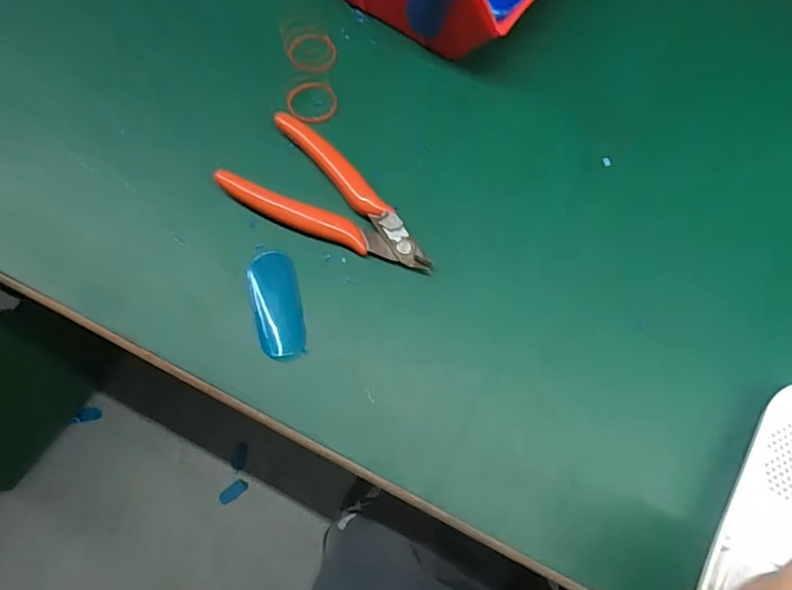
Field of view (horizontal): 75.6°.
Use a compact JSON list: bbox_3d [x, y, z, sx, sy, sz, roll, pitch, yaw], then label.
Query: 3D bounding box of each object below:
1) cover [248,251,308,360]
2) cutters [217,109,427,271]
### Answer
[{"bbox_3d":[-0.061,0.005,0.264,0.024,0.005,0.057,-15,71,-4],"label":"cover"},{"bbox_3d":[-0.035,-0.047,0.277,0.119,0.012,0.056,38,75,13],"label":"cutters"}]

